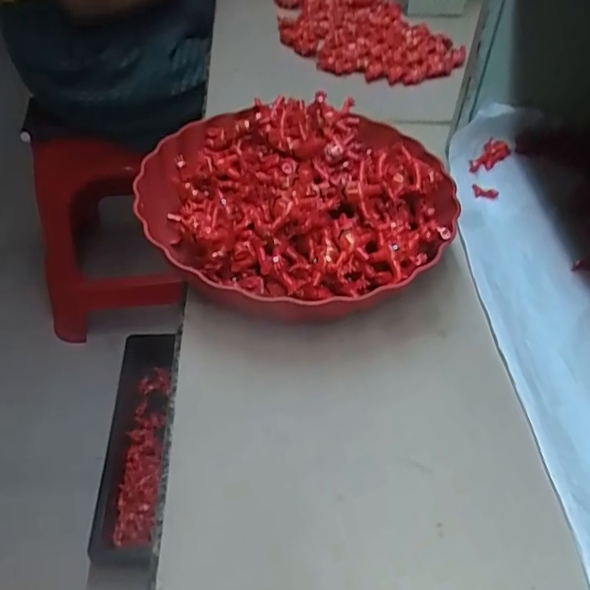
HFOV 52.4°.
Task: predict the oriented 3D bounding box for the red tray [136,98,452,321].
[{"bbox_3d":[0.001,-0.077,0.471,0.234,0.068,0.238,-29,53,-24],"label":"red tray"}]

